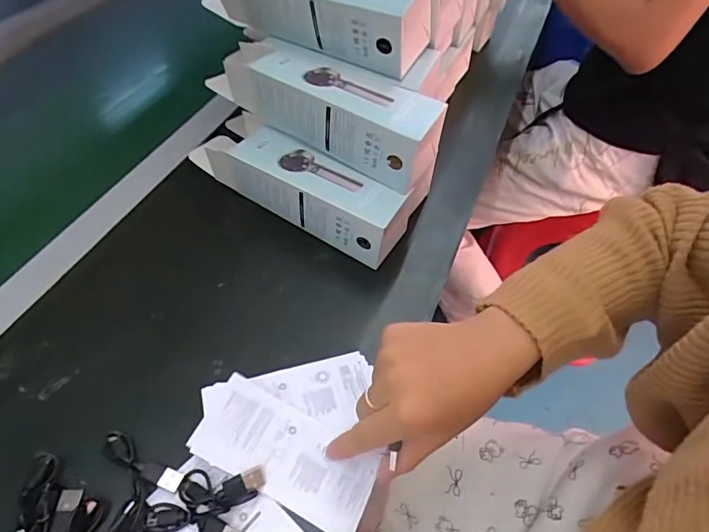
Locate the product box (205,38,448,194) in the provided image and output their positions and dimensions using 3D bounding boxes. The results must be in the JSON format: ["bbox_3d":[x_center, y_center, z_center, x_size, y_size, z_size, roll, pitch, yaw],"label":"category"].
[{"bbox_3d":[-0.030,-0.147,0.420,0.212,0.067,0.073,26,54,18],"label":"product box"}]

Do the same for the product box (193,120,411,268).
[{"bbox_3d":[-0.057,-0.080,0.443,0.221,0.067,0.062,28,55,16],"label":"product box"}]

